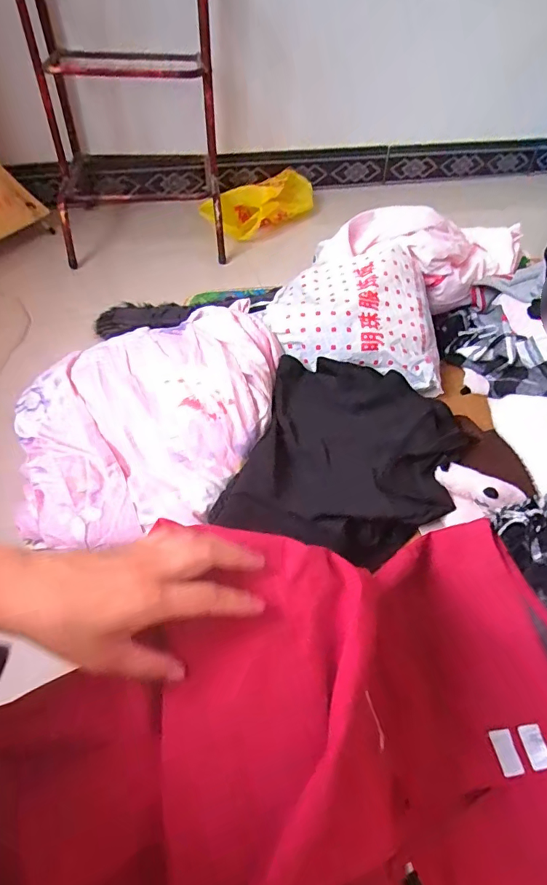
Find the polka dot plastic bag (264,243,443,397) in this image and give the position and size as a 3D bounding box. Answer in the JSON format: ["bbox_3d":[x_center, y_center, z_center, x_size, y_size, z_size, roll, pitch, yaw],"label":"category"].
[{"bbox_3d":[0.152,-0.242,0.847,0.321,0.117,0.234,7,49,2],"label":"polka dot plastic bag"}]

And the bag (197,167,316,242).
[{"bbox_3d":[-0.038,-0.648,1.283,0.141,0.114,0.353,35,55,24],"label":"bag"}]

